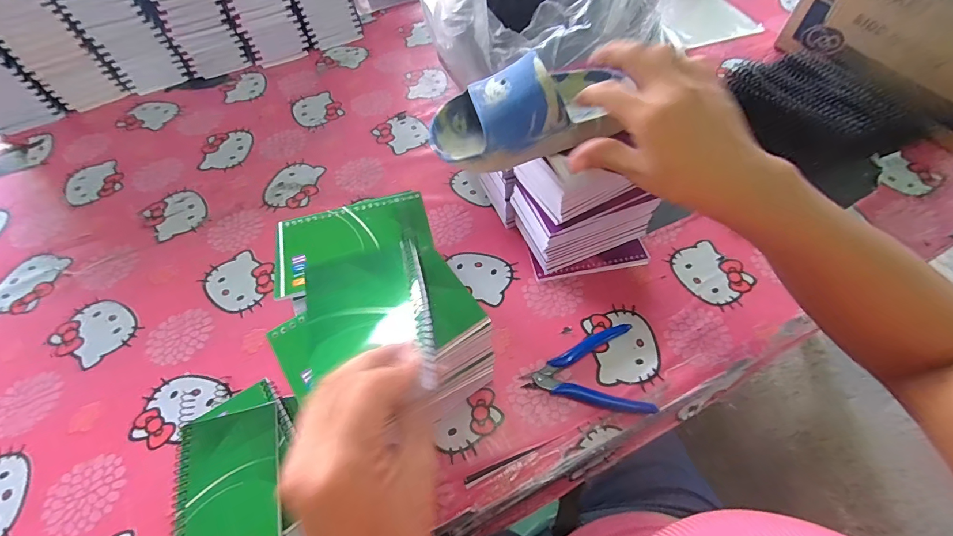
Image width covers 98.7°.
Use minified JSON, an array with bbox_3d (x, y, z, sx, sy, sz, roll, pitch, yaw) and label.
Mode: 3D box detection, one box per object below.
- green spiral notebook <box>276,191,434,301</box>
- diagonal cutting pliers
[{"bbox_3d":[-0.110,-0.026,0.363,0.135,0.010,0.077,-15,59,-7],"label":"green spiral notebook"},{"bbox_3d":[0.106,0.100,0.407,0.116,0.010,0.088,-2,58,1],"label":"diagonal cutting pliers"}]

